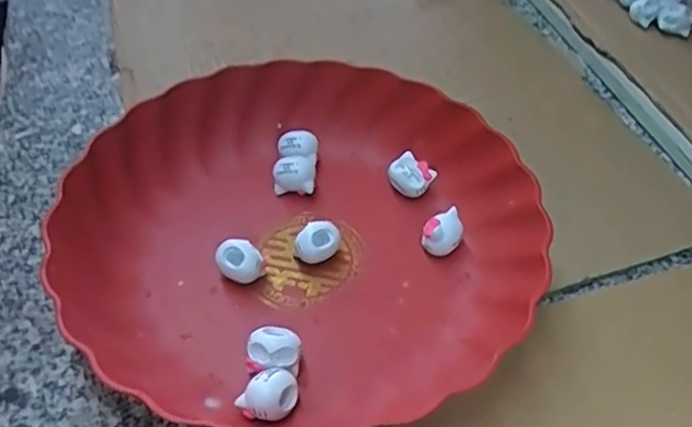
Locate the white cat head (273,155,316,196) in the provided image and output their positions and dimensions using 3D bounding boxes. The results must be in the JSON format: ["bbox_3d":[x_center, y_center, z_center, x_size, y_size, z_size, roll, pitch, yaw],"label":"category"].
[{"bbox_3d":[-0.032,-0.023,0.394,0.024,0.018,0.021,2,48,0],"label":"white cat head"}]

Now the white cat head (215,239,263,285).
[{"bbox_3d":[-0.057,0.027,0.343,0.023,0.024,0.017,-2,48,-4],"label":"white cat head"}]

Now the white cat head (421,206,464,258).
[{"bbox_3d":[0.055,0.013,0.363,0.024,0.023,0.017,-21,52,-19],"label":"white cat head"}]

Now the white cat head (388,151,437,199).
[{"bbox_3d":[0.040,-0.024,0.395,0.026,0.015,0.024,41,88,4],"label":"white cat head"}]

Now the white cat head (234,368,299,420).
[{"bbox_3d":[-0.034,0.085,0.291,0.021,0.022,0.025,30,54,23],"label":"white cat head"}]

